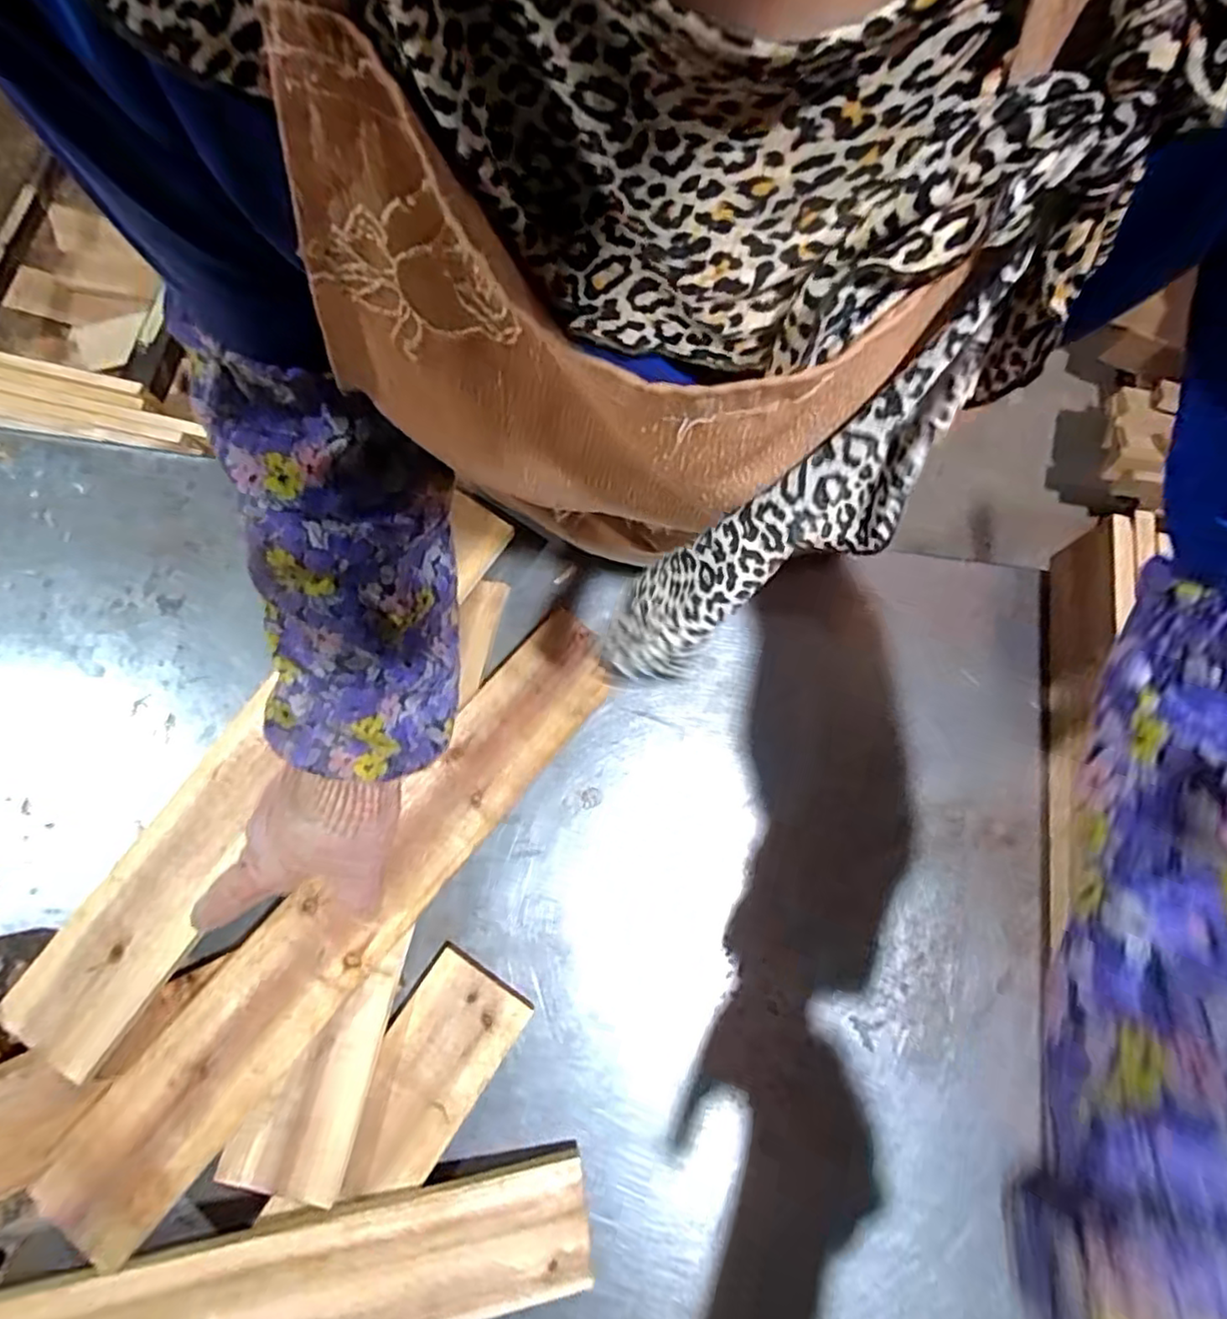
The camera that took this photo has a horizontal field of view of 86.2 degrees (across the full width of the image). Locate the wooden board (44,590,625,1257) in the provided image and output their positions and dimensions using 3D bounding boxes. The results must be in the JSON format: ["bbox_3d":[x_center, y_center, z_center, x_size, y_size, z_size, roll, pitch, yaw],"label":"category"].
[{"bbox_3d":[-0.175,0.161,0.467,0.073,0.013,0.492,38,74,9],"label":"wooden board"}]

